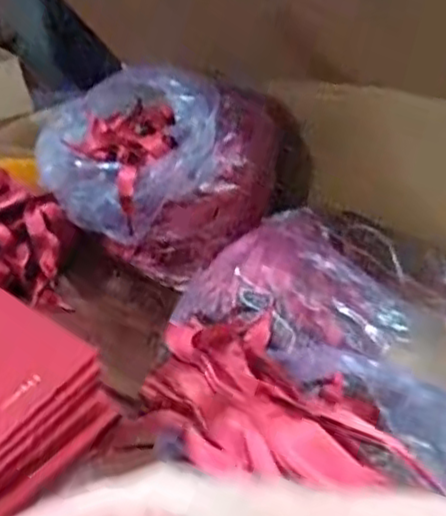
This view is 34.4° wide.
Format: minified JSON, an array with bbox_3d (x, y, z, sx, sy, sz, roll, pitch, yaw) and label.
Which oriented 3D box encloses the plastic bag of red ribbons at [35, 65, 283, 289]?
[{"bbox_3d":[-0.076,-0.120,0.935,0.308,0.202,0.223,1,29,15],"label":"plastic bag of red ribbons"}]

